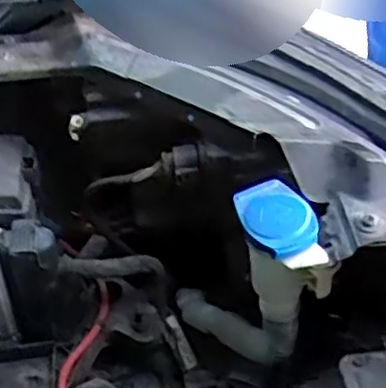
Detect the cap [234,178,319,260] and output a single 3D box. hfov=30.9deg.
[{"bbox_3d":[0.069,0.019,0.574,0.057,0.013,0.074,-14,44,-8],"label":"cap"}]

